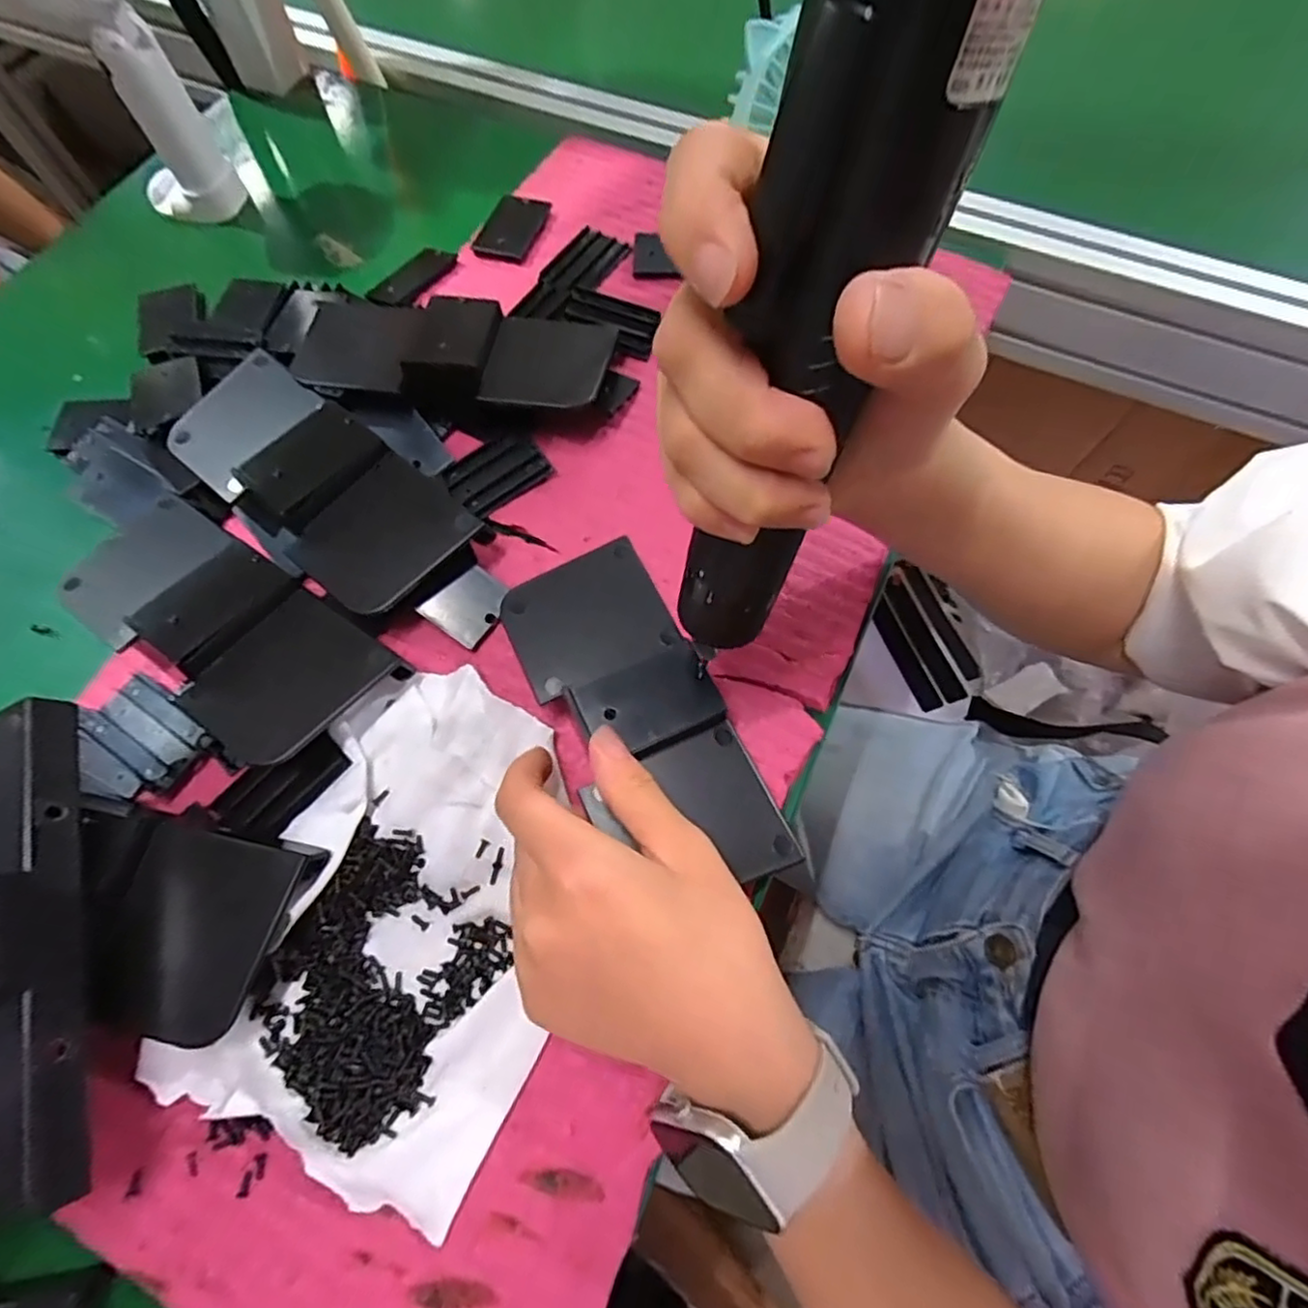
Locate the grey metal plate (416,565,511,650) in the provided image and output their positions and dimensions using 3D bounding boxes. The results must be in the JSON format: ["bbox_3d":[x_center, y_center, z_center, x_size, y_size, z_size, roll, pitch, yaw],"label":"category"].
[{"bbox_3d":[-0.090,-0.025,0.321,0.032,0.004,0.035,36,74,-6],"label":"grey metal plate"}]

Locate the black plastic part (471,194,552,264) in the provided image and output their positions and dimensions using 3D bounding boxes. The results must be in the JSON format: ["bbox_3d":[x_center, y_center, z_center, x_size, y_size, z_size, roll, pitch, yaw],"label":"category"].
[{"bbox_3d":[-0.093,-0.281,0.438,0.036,0.009,0.062,12,68,6],"label":"black plastic part"}]

